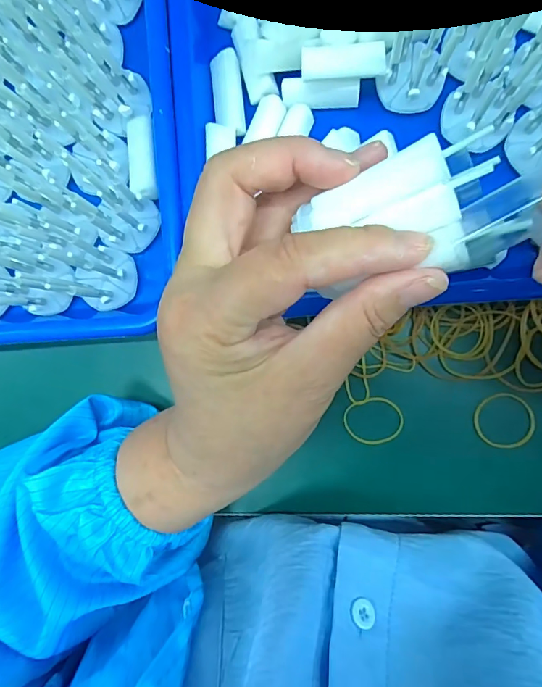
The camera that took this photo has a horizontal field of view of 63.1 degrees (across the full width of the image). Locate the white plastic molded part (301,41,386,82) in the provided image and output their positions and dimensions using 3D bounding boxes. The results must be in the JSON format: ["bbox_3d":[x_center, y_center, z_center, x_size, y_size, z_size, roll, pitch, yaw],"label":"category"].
[{"bbox_3d":[0.040,-0.155,0.247,0.045,0.015,0.018,-1,88,6],"label":"white plastic molded part"}]

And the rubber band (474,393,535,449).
[{"bbox_3d":[0.138,0.046,0.259,0.034,0.004,0.032,0,89,6],"label":"rubber band"}]

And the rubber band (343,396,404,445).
[{"bbox_3d":[0.062,0.047,0.267,0.035,0.004,0.029,3,89,6],"label":"rubber band"}]

